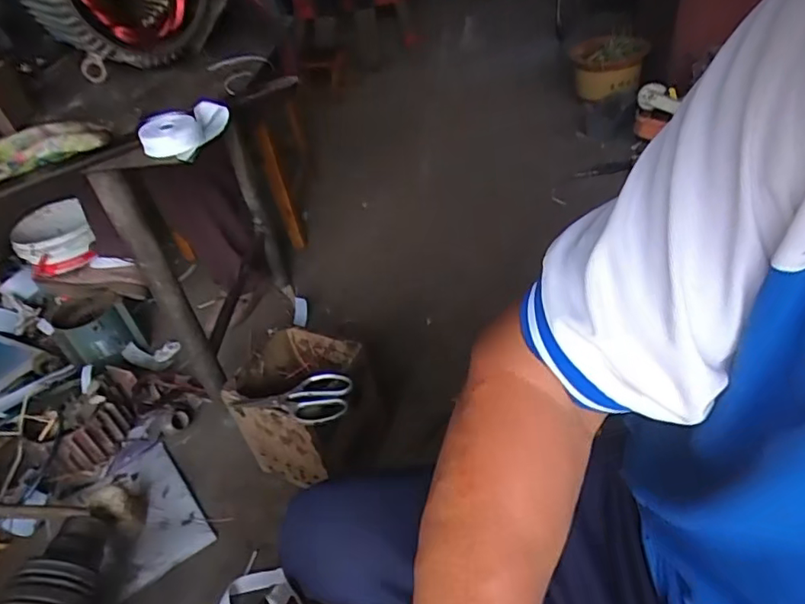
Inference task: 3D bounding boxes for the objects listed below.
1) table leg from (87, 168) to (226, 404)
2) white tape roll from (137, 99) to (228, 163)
[{"bbox_3d":[-0.403,-0.010,0.970,0.054,0.471,0.055,-30,43,-21],"label":"table leg"},{"bbox_3d":[-0.297,-0.238,0.769,0.082,0.039,0.112,0,41,14],"label":"white tape roll"}]

